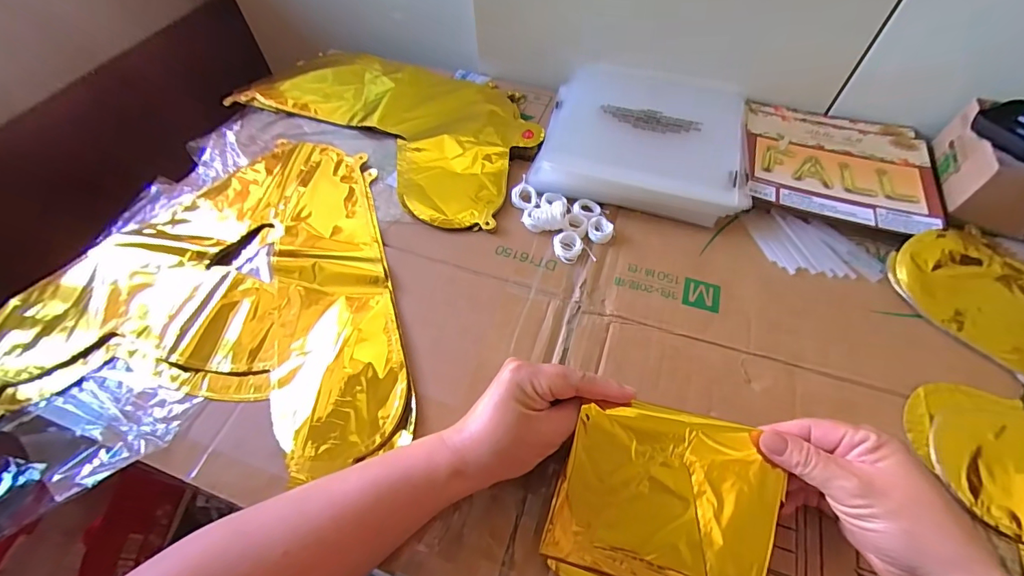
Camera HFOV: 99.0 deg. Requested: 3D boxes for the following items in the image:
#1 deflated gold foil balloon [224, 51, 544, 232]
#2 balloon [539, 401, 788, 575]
[{"bbox_3d":[-0.156,-0.225,0.557,0.412,0.010,0.221,28,63,18],"label":"deflated gold foil balloon"},{"bbox_3d":[0.099,0.155,0.293,0.140,0.012,0.139,12,85,3],"label":"balloon"}]

